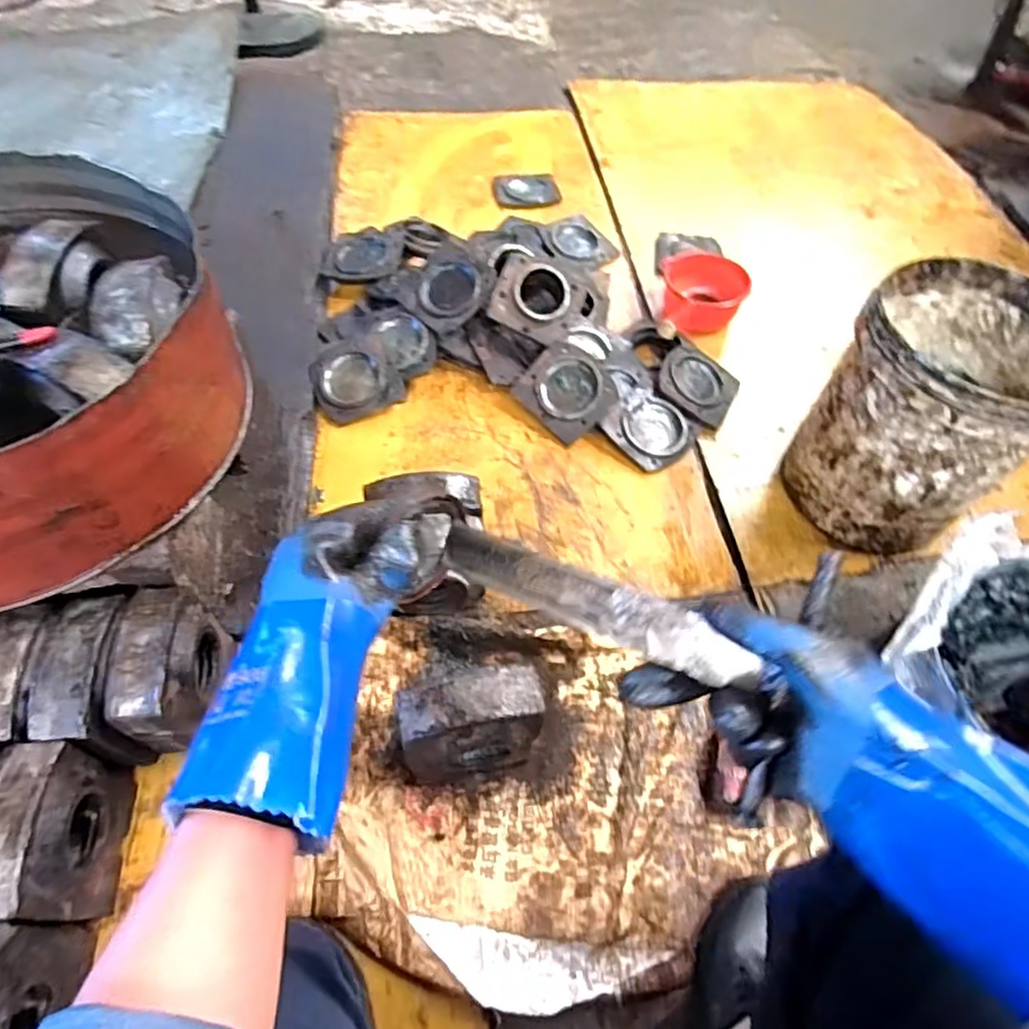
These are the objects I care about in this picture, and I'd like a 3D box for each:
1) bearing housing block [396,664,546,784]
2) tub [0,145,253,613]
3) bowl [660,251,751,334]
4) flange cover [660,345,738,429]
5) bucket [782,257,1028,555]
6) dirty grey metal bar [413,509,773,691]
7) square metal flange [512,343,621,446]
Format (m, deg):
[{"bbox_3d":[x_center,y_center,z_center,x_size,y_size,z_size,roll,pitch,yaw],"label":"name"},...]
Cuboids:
[{"bbox_3d":[-0.043,0.235,0.710,0.150,0.150,0.077,-12,56,-11],"label":"bearing housing block"},{"bbox_3d":[-0.590,-0.171,0.725,0.502,0.192,0.521,1,55,-2],"label":"tub"},{"bbox_3d":[0.353,-0.401,1.216,0.152,0.101,0.175,4,55,0],"label":"bowl"},{"bbox_3d":[0.304,-0.220,1.096,0.133,0.016,0.129,35,64,3],"label":"flange cover"},{"bbox_3d":[0.561,-0.130,0.893,0.255,0.303,0.277,1,55,-2],"label":"bucket"},{"bbox_3d":[0.050,0.054,0.407,0.196,0.022,0.033,20,99,27],"label":"dirty grey metal bar"},{"bbox_3d":[0.086,-0.205,1.069,0.132,0.015,0.153,-44,82,3],"label":"square metal flange"}]

